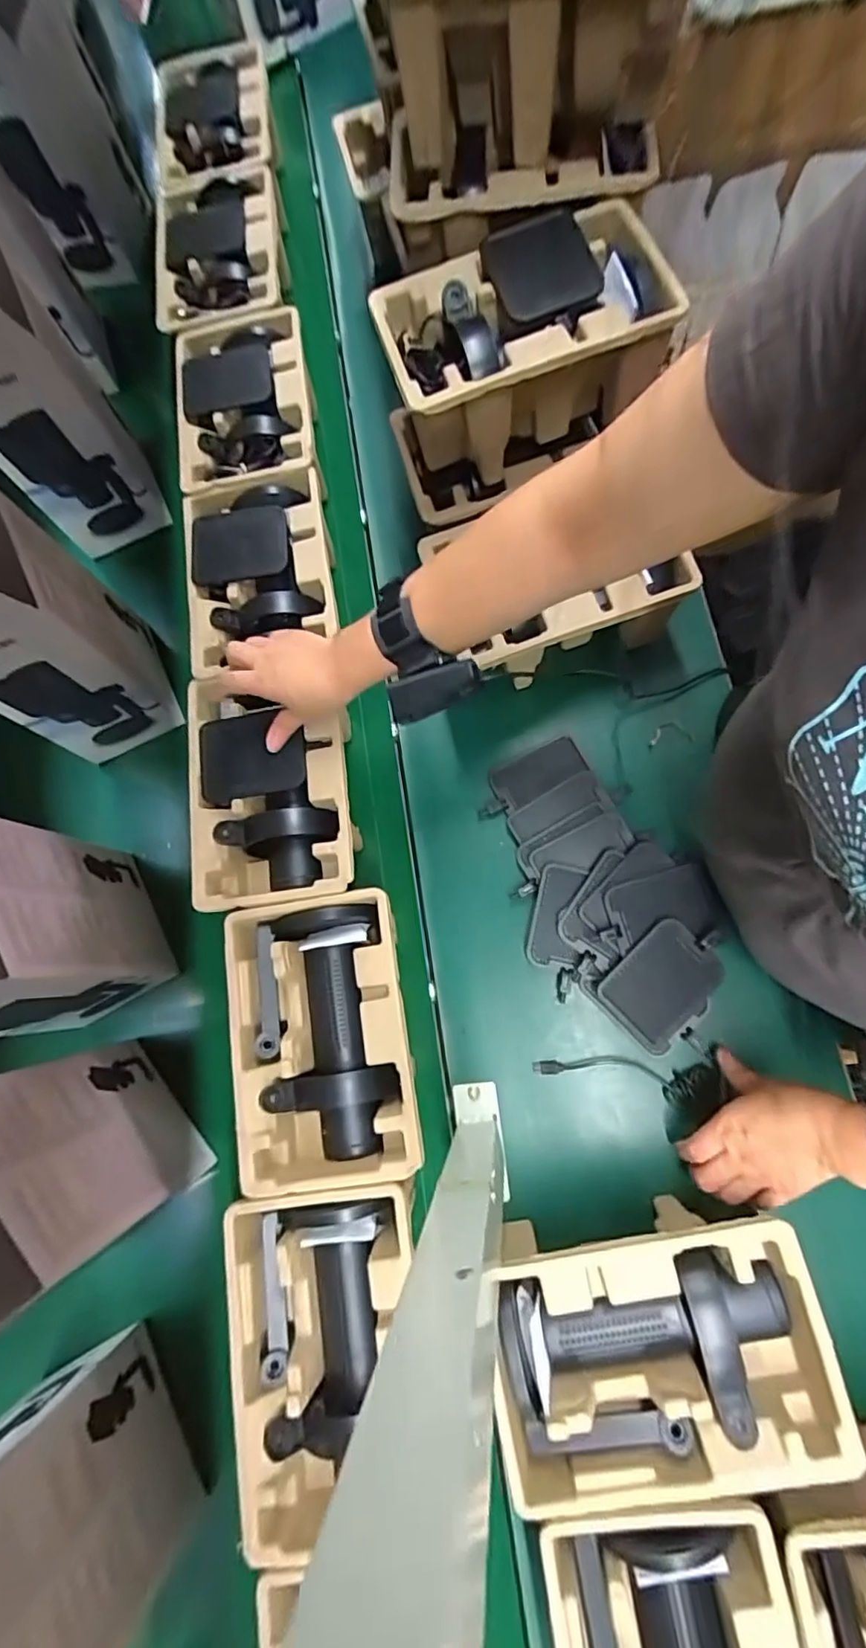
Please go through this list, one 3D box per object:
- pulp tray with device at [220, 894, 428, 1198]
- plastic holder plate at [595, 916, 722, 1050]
[{"bbox_3d":[-0.095,0.182,0.502,0.148,0.078,0.224,-8,66,-3],"label":"pulp tray with device"},{"bbox_3d":[0.207,0.143,0.531,0.096,0.006,0.079,-44,88,-3],"label":"plastic holder plate"}]

